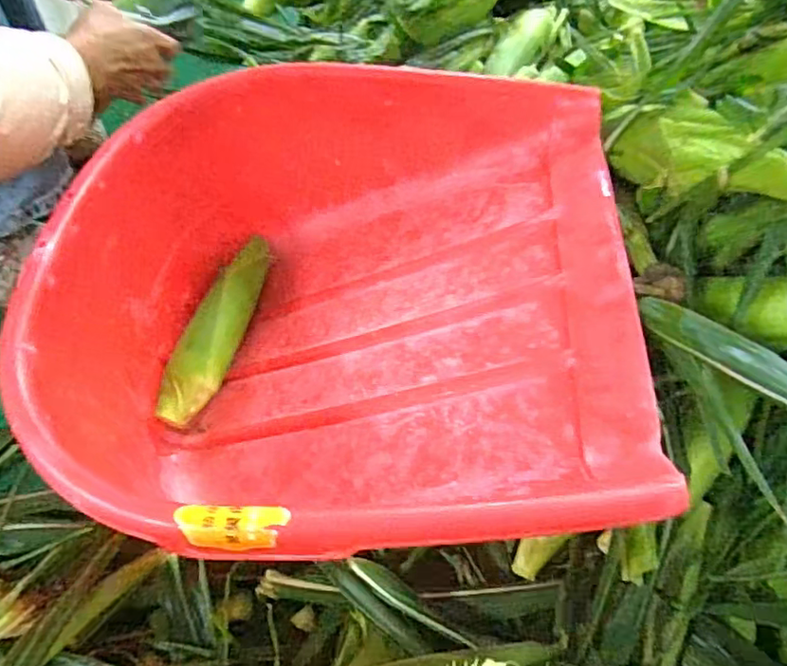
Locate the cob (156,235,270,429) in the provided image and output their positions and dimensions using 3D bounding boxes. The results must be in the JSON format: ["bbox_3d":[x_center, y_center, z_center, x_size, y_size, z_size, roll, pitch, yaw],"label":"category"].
[{"bbox_3d":[-0.189,-0.014,0.643,0.054,0.042,0.236,12,56,5],"label":"cob"}]

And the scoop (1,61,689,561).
[{"bbox_3d":[-0.046,-0.019,0.548,0.431,0.229,0.458,5,56,-1],"label":"scoop"}]

